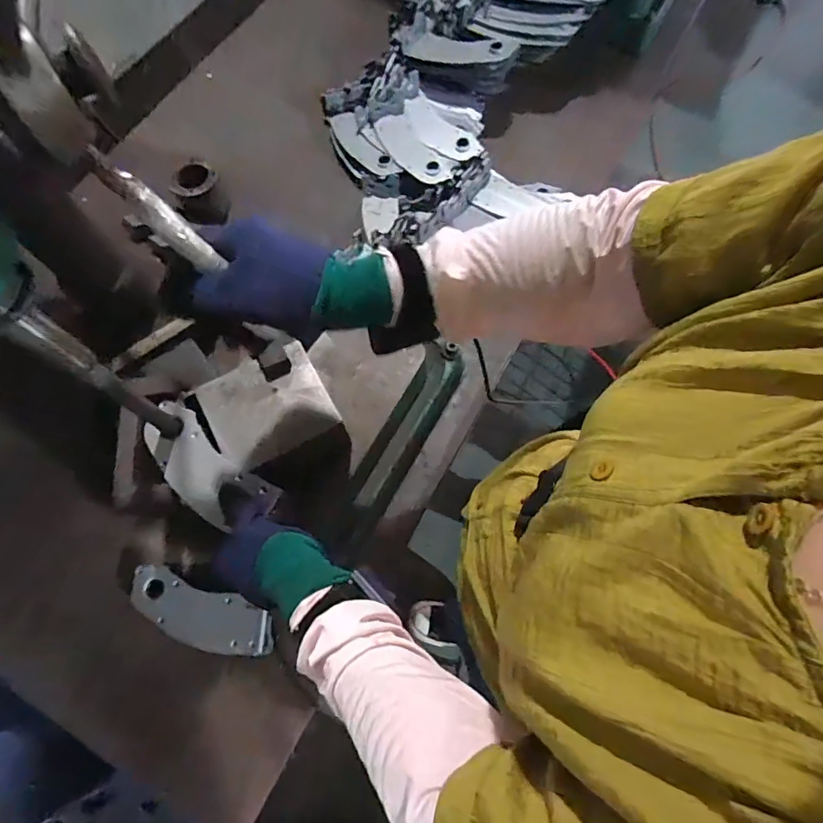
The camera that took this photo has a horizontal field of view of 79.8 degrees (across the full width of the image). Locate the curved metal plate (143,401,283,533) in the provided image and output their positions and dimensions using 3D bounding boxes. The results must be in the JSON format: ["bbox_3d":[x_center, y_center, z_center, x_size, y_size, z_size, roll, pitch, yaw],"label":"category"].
[{"bbox_3d":[-0.216,0.058,0.507,0.160,0.013,0.067,38,69,10],"label":"curved metal plate"}]

